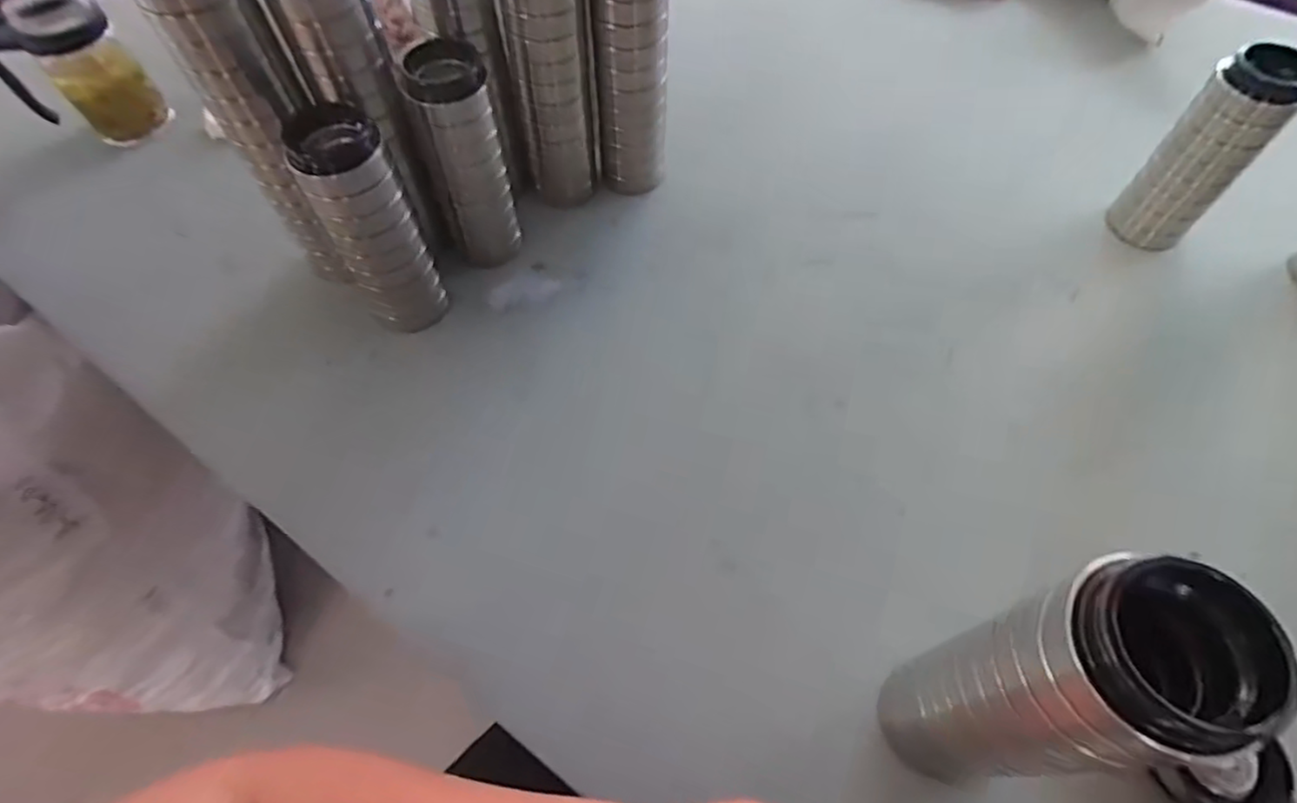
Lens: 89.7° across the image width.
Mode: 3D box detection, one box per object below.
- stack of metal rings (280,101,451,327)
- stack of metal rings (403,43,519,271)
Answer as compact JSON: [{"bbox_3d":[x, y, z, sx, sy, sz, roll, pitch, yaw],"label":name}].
[{"bbox_3d":[-0.223,-0.141,0.529,0.068,0.173,0.080,-27,62,-14],"label":"stack of metal rings"},{"bbox_3d":[-0.160,-0.212,0.570,0.064,0.185,0.068,-20,61,-10],"label":"stack of metal rings"}]

